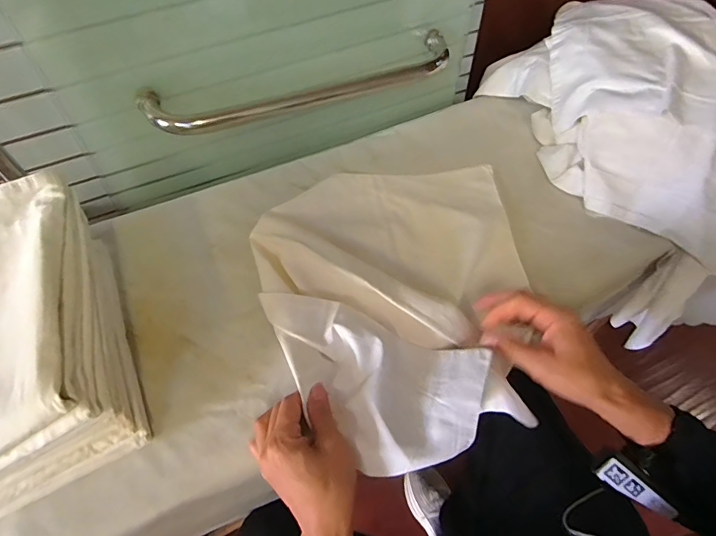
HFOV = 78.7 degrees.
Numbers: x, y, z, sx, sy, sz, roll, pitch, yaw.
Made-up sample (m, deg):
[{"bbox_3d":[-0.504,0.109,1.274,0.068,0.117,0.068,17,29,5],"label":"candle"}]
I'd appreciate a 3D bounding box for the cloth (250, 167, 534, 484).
[{"bbox_3d":[0.064,0.015,0.528,0.344,0.075,0.399,-11,57,-7],"label":"cloth"}]

